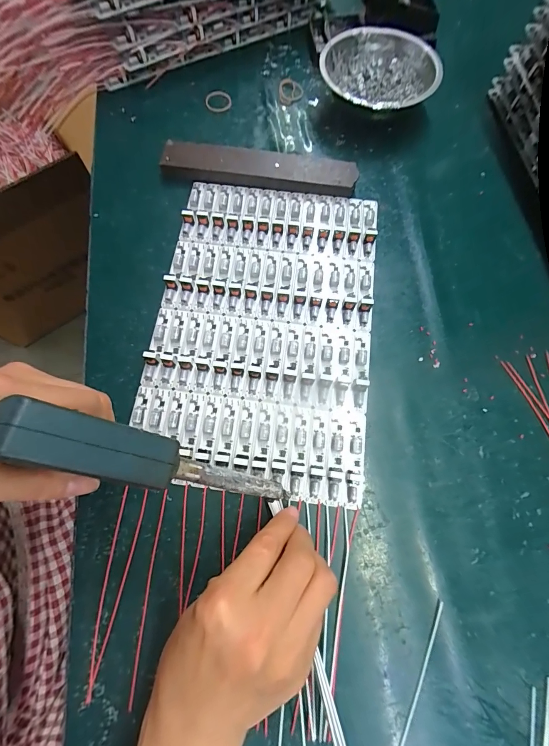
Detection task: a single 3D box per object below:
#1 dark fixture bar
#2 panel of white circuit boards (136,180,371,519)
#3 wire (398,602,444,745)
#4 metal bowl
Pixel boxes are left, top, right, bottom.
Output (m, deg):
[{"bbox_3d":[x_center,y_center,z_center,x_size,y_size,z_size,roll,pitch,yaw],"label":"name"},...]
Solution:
[{"bbox_3d":[-0.017,-0.210,0.340,0.195,0.014,0.033,9,73,2],"label":"dark fixture bar"},{"bbox_3d":[-0.010,-0.048,0.298,0.189,0.012,0.286,7,73,2],"label":"panel of white circuit boards"},{"bbox_3d":[0.088,0.225,0.219,0.004,0.004,0.140,27,75,8],"label":"wire"},{"bbox_3d":[0.110,-0.310,0.360,0.120,0.041,0.120,1,73,0],"label":"metal bowl"}]

